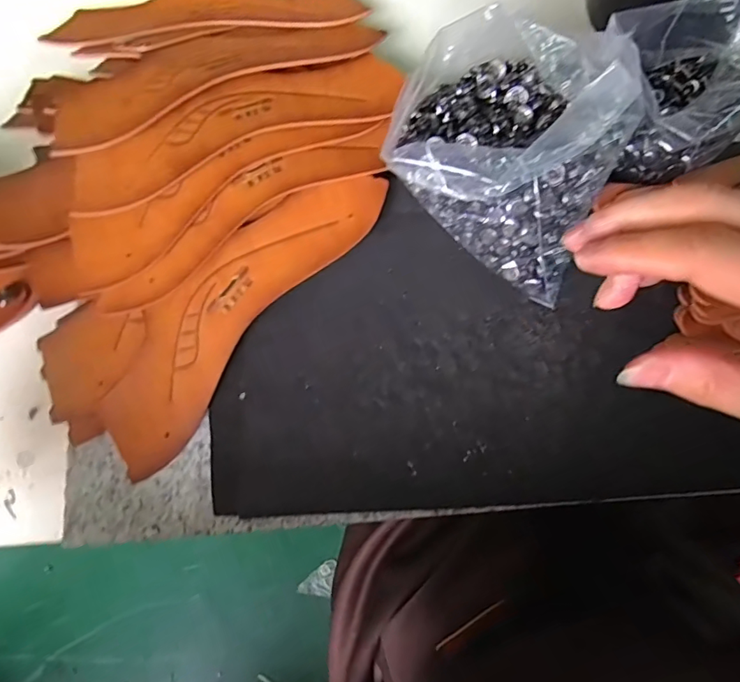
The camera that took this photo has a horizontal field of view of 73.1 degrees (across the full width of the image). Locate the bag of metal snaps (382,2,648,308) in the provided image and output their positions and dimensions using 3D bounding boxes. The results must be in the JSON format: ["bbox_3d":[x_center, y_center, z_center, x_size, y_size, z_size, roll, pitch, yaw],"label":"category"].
[{"bbox_3d":[0.086,-0.117,0.303,0.132,0.085,0.122,30,79,5],"label":"bag of metal snaps"}]

